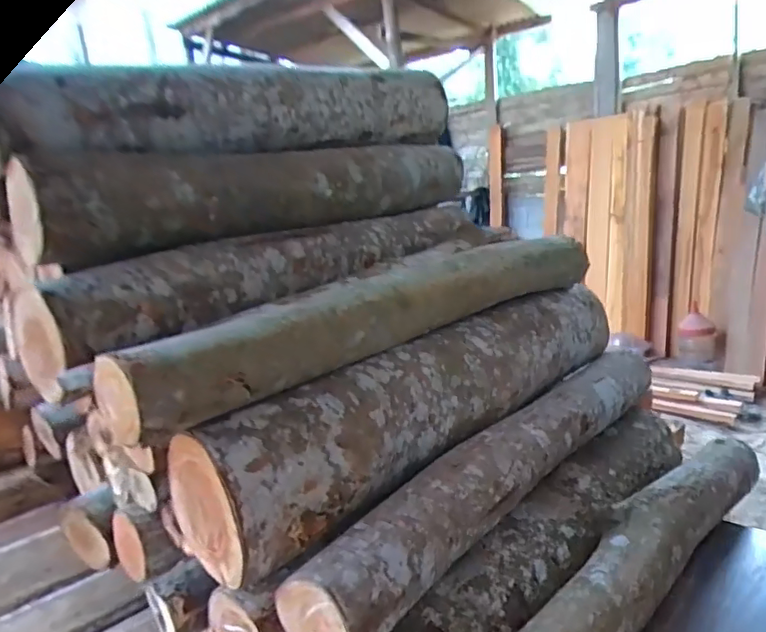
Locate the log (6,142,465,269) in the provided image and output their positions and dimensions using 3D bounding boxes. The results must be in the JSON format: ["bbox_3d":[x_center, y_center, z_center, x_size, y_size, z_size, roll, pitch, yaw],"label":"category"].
[{"bbox_3d":[-0.174,-0.271,1.237,0.159,0.153,1.090,4,15,39],"label":"log"}]

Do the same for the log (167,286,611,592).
[{"bbox_3d":[0.128,0.146,1.154,0.178,0.222,1.068,6,16,44],"label":"log"}]

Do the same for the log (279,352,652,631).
[{"bbox_3d":[0.279,0.273,1.089,0.113,0.134,1.061,6,16,44],"label":"log"}]

